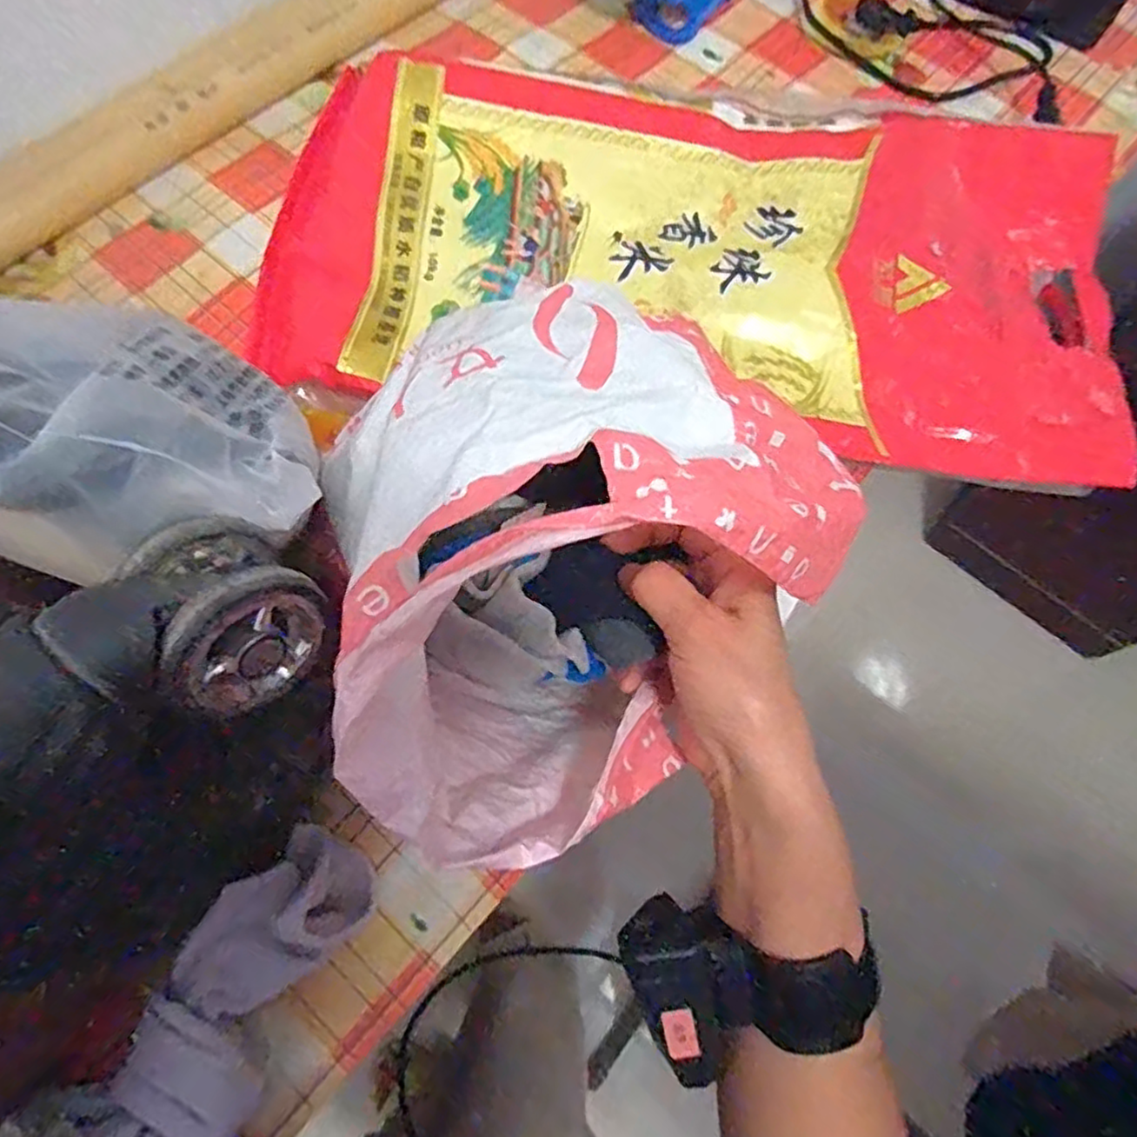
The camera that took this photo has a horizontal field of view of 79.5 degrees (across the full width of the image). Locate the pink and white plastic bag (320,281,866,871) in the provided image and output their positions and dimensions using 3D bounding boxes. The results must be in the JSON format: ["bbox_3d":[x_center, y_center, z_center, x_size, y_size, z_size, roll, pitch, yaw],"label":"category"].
[{"bbox_3d":[0.002,0.013,0.267,0.131,0.186,0.192,25,71,8],"label":"pink and white plastic bag"}]

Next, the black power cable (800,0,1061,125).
[{"bbox_3d":[0.305,-0.476,0.588,0.169,0.025,0.303,-27,72,-11],"label":"black power cable"}]

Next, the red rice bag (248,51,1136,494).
[{"bbox_3d":[0.093,-0.210,0.459,0.559,0.061,0.268,5,69,1],"label":"red rice bag"}]

